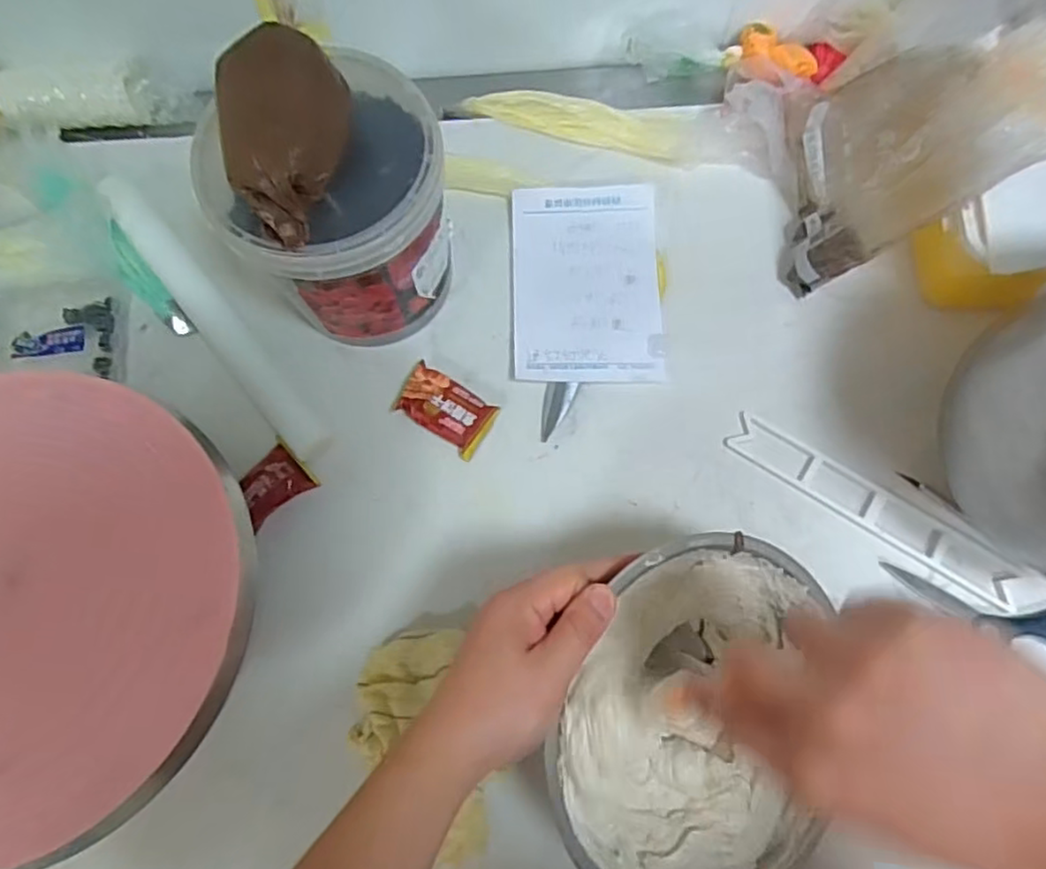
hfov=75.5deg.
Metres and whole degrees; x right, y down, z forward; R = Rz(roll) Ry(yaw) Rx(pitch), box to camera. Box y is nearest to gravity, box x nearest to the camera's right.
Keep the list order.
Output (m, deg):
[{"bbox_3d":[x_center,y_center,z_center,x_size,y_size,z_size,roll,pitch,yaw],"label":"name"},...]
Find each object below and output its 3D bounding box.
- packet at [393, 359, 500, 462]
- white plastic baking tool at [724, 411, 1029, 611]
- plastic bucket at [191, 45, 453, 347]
[{"bbox_3d":[-0.066,-0.023,0.575,0.079,0.019,0.048,31,76,10],"label":"packet"},{"bbox_3d":[0.281,0.057,0.547,0.242,0.009,0.035,33,77,10],"label":"white plastic baking tool"},{"bbox_3d":[-0.133,-0.164,0.530,0.168,0.163,0.148,-34,76,-8],"label":"plastic bucket"}]

